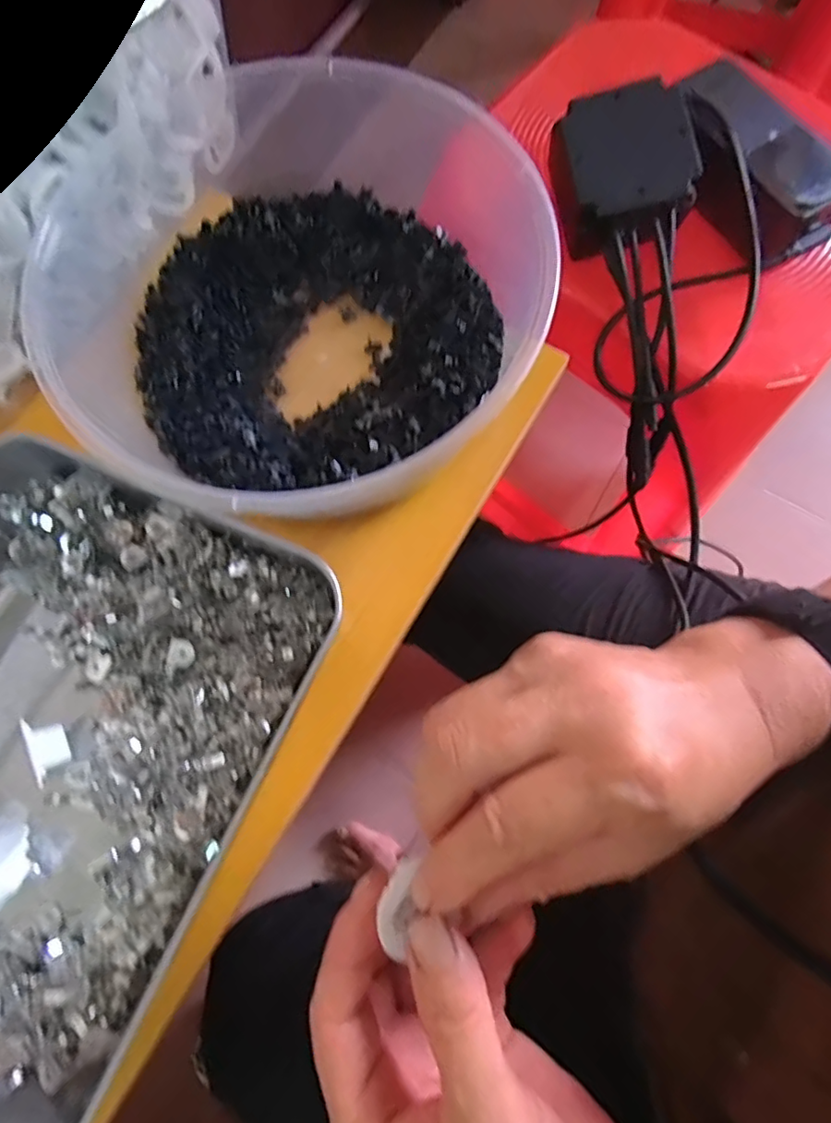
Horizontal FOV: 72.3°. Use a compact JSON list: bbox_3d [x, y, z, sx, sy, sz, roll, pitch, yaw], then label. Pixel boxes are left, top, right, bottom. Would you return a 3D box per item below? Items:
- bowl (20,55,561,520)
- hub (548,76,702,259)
[{"bbox_3d":[-0.067,-0.139,0.306,0.251,0.090,0.234,0,74,2],"label":"bowl"},{"bbox_3d":[0.130,-0.248,0.364,0.081,0.043,0.086,-16,91,4],"label":"hub"}]

